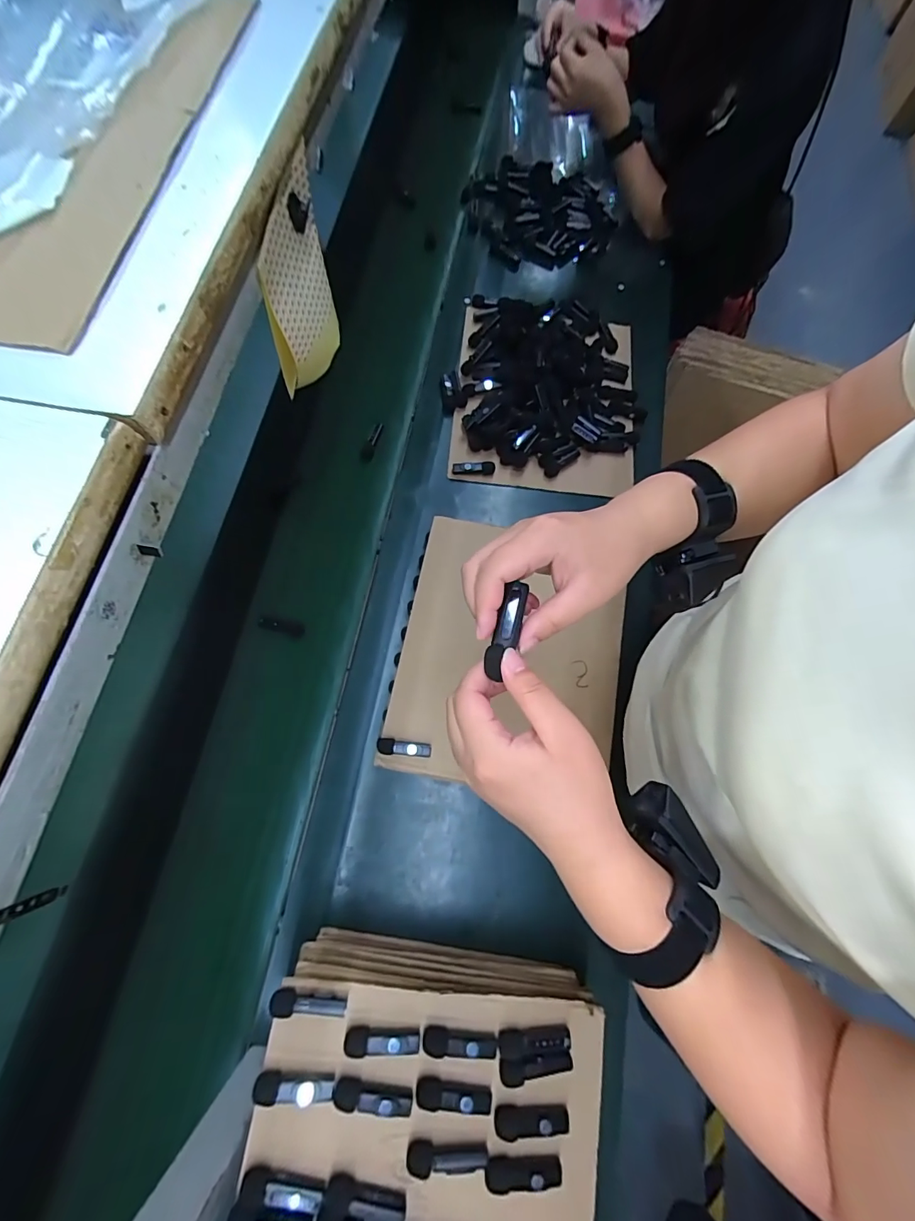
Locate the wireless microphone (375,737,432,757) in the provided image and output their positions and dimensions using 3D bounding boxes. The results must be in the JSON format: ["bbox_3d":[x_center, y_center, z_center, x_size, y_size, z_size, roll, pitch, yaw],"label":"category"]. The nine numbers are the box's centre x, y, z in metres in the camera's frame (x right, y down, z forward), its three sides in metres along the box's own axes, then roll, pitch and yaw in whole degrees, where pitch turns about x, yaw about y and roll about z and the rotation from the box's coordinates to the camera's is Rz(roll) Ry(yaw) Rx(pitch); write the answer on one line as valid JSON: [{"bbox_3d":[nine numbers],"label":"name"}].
[{"bbox_3d":[-0.066,0.168,0.555,0.066,0.018,0.019,3,73,1],"label":"wireless microphone"}]

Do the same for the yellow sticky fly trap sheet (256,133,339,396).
[{"bbox_3d":[-0.113,-0.226,0.323,0.021,0.118,0.095,12,73,4],"label":"yellow sticky fly trap sheet"}]

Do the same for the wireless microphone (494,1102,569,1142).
[{"bbox_3d":[0.064,0.442,0.391,0.064,0.015,0.022,4,73,1],"label":"wireless microphone"}]

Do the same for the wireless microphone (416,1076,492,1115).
[{"bbox_3d":[-0.003,0.419,0.388,0.064,0.014,0.016,8,73,2],"label":"wireless microphone"}]

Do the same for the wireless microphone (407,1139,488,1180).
[{"bbox_3d":[-0.009,0.455,0.375,0.066,0.017,0.017,3,73,1],"label":"wireless microphone"}]

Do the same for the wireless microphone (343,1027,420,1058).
[{"bbox_3d":[-0.066,0.377,0.394,0.064,0.018,0.014,3,73,1],"label":"wireless microphone"}]

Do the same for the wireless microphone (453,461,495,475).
[{"bbox_3d":[0.025,-0.219,0.698,0.064,0.019,0.015,-2,73,-1],"label":"wireless microphone"}]

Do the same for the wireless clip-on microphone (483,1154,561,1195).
[{"bbox_3d":[0.055,0.475,0.380,0.064,0.014,0.021,4,73,1],"label":"wireless clip-on microphone"}]

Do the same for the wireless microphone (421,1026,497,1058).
[{"bbox_3d":[0.002,0.385,0.400,0.065,0.015,0.016,8,73,2],"label":"wireless microphone"}]

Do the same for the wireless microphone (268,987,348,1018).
[{"bbox_3d":[-0.131,0.345,0.395,0.065,0.016,0.016,3,73,1],"label":"wireless microphone"}]

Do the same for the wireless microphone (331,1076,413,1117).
[{"bbox_3d":[-0.071,0.408,0.378,0.065,0.017,0.016,10,73,3],"label":"wireless microphone"}]

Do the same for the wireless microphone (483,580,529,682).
[{"bbox_3d":[0.031,0.010,0.278,0.017,0.014,0.061,19,71,6],"label":"wireless microphone"}]

